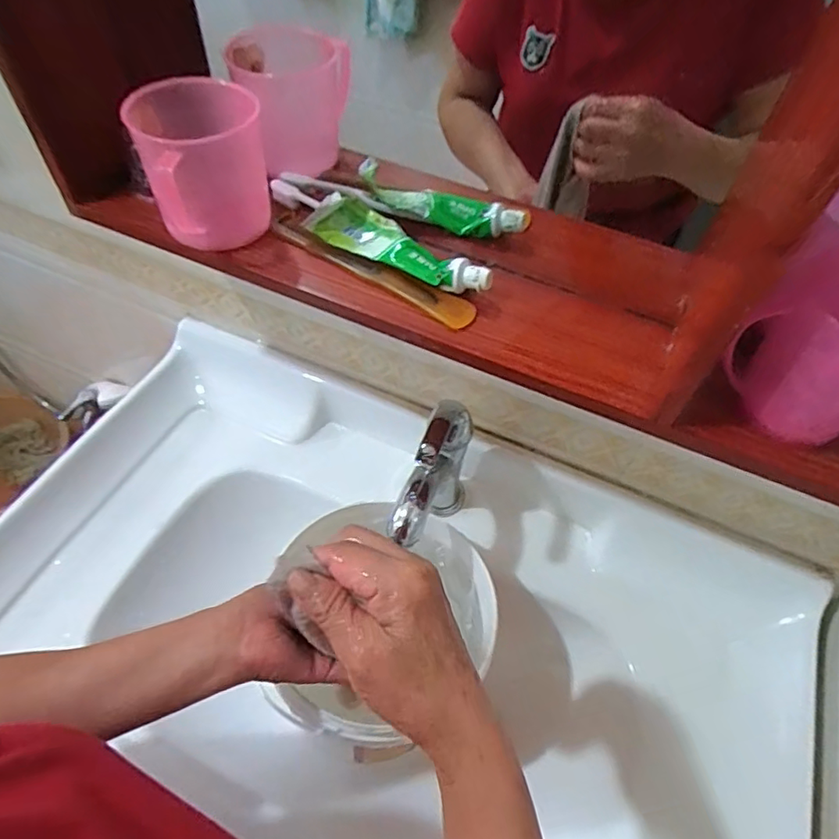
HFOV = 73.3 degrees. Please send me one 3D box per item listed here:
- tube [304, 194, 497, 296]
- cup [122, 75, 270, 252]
[{"bbox_3d":[-0.013,-0.139,0.444,0.152,0.035,0.043,27,57,16],"label":"tube"},{"bbox_3d":[-0.158,-0.184,0.423,0.090,0.093,0.100,-16,57,-14],"label":"cup"}]

